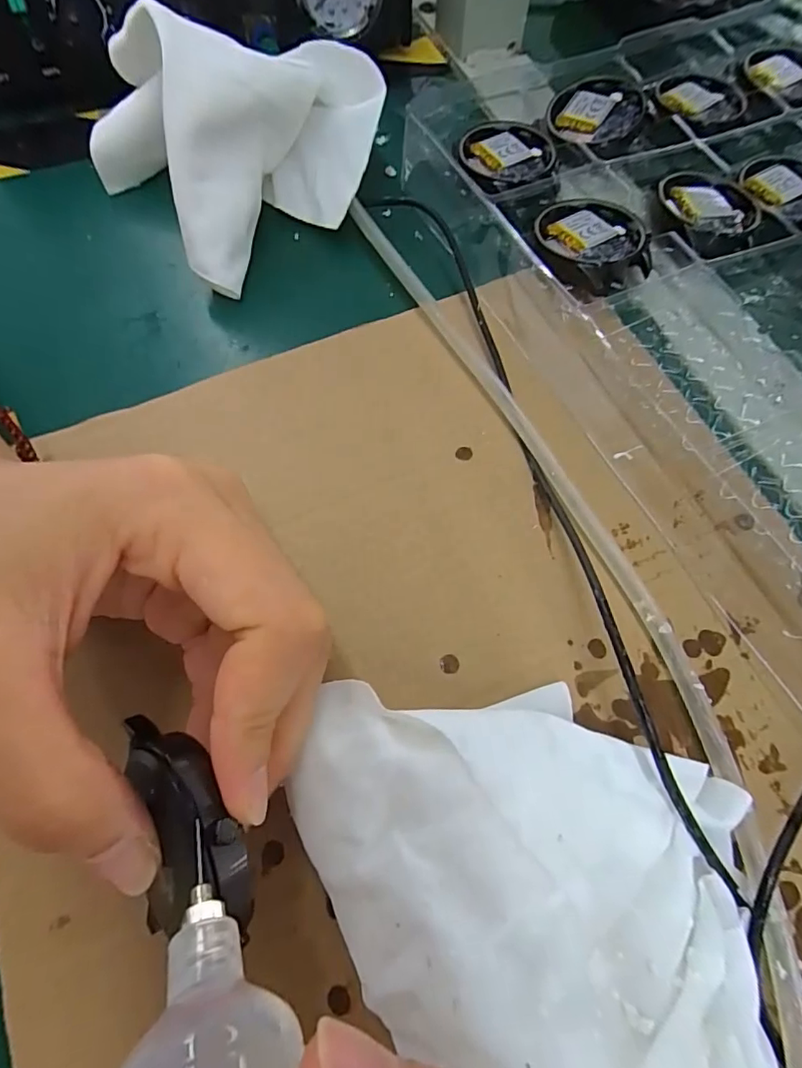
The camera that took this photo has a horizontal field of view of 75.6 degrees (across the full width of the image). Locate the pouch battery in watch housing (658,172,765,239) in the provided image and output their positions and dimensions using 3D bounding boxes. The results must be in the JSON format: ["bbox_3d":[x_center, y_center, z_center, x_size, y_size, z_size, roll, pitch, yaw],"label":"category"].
[{"bbox_3d":[0.138,-0.146,0.230,0.044,0.007,0.037,-5,67,-3],"label":"pouch battery in watch housing"}]

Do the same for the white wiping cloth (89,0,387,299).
[{"bbox_3d":[-0.070,-0.176,0.216,0.111,0.063,0.104,-41,73,-16],"label":"white wiping cloth"}]

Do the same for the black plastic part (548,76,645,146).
[{"bbox_3d":[0.093,-0.203,0.249,0.042,0.009,0.042,6,67,2],"label":"black plastic part"}]

